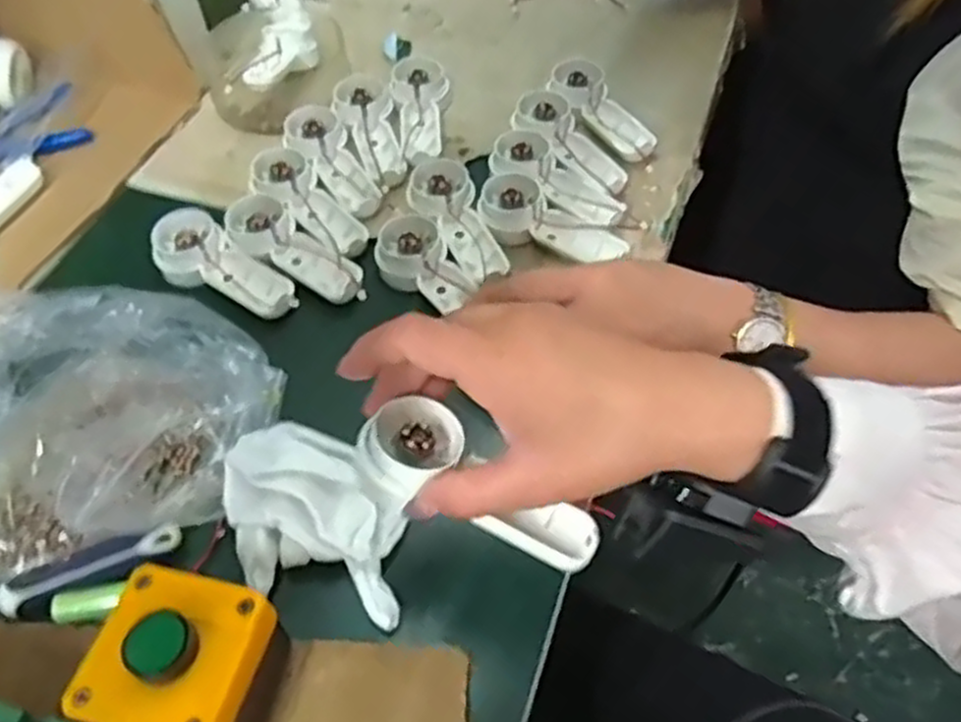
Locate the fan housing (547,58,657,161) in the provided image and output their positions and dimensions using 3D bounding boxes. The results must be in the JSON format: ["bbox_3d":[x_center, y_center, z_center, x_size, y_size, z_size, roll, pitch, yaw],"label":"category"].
[{"bbox_3d":[0.092,-0.190,0.608,0.050,0.032,0.112,-26,56,-14],"label":"fan housing"}]

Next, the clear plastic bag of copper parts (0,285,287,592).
[{"bbox_3d":[-0.224,0.032,0.439,0.206,0.050,0.170,-26,56,-15],"label":"clear plastic bag of copper parts"}]

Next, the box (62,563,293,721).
[{"bbox_3d":[-0.130,0.136,0.350,0.078,0.058,0.069,10,55,11],"label":"box"}]

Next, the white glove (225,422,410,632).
[{"bbox_3d":[-0.084,0.079,0.405,0.098,0.030,0.079,9,55,10],"label":"white glove"}]

